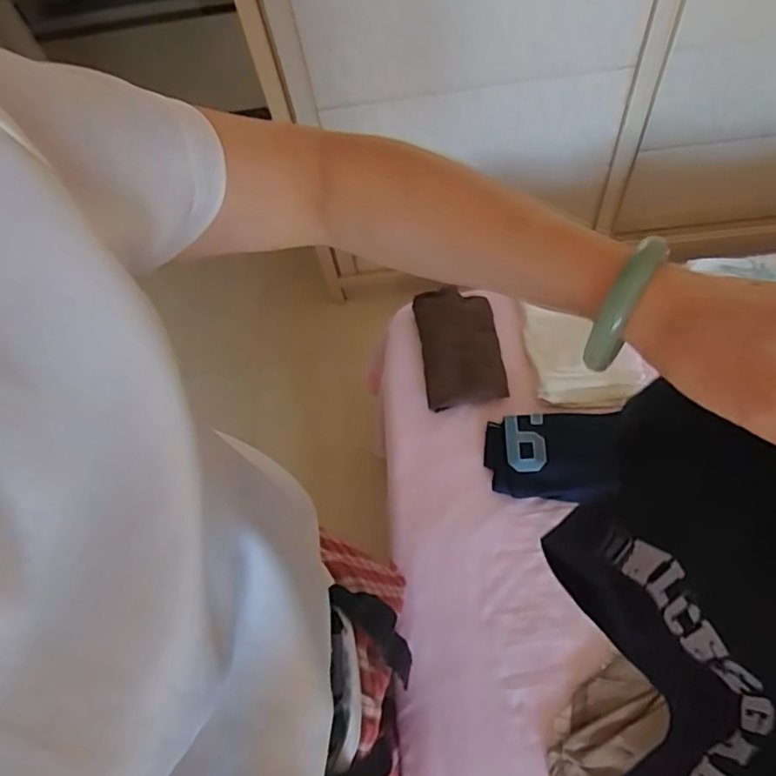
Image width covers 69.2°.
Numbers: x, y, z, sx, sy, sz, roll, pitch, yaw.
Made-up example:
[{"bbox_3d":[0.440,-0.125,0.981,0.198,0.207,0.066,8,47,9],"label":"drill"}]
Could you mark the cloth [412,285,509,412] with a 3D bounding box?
[{"bbox_3d":[0.133,-0.087,1.049,0.151,0.063,0.249,-8,60,0],"label":"cloth"}]

